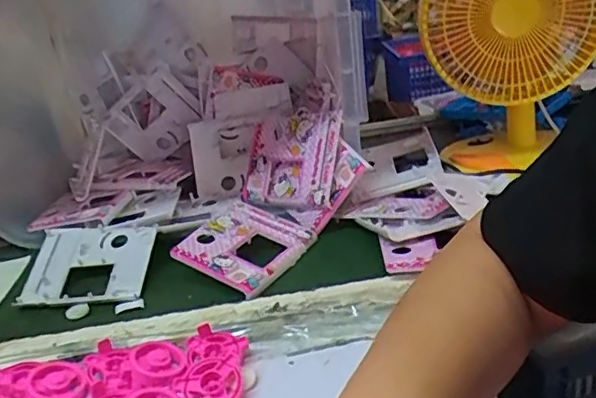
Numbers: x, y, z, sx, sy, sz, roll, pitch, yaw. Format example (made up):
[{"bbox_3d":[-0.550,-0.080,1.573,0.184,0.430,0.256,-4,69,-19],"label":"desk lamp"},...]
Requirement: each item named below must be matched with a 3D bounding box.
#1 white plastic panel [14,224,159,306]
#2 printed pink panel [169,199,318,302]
[{"bbox_3d":[-0.243,0.071,0.685,0.144,0.008,0.119,-5,38,5],"label":"white plastic panel"},{"bbox_3d":[-0.062,0.051,0.667,0.117,0.011,0.147,21,32,23],"label":"printed pink panel"}]

